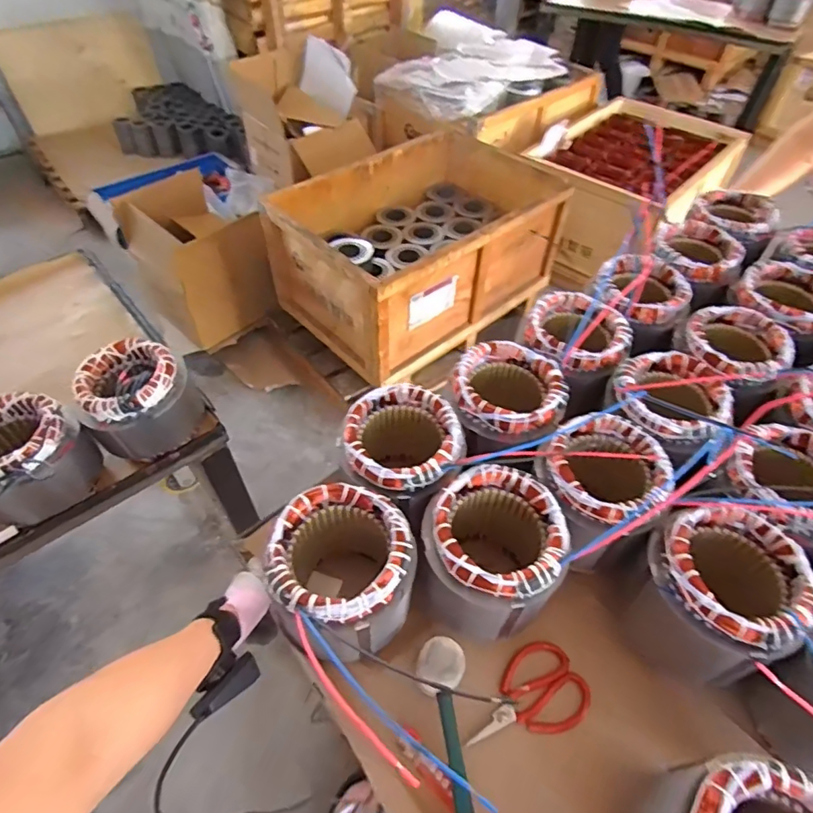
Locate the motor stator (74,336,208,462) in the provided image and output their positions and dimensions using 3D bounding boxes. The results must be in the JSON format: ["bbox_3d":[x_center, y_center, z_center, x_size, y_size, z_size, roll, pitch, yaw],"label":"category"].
[{"bbox_3d":[-0.379,-0.011,0.717,0.119,0.123,0.136,37,58,23],"label":"motor stator"}]

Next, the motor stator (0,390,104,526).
[{"bbox_3d":[-0.487,0.063,0.655,0.131,0.115,0.134,2,51,-2],"label":"motor stator"}]

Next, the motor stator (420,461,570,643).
[{"bbox_3d":[0.090,0.163,0.570,0.143,0.125,0.149,2,51,-2],"label":"motor stator"}]

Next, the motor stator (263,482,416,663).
[{"bbox_3d":[-0.069,0.181,0.553,0.137,0.142,0.150,2,51,-2],"label":"motor stator"}]

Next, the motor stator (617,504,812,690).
[{"bbox_3d":[0.321,0.211,0.563,0.138,0.174,0.141,2,51,-2],"label":"motor stator"}]

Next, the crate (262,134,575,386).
[{"bbox_3d":[0.039,-0.554,1.764,0.831,0.415,0.602,-33,60,-26],"label":"crate"}]

